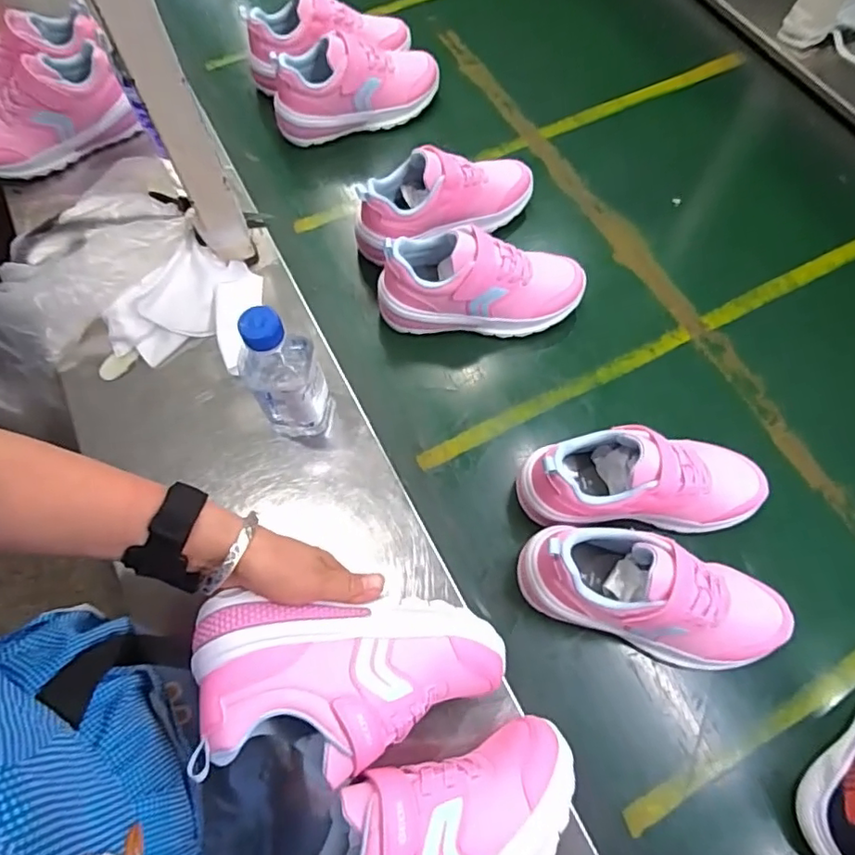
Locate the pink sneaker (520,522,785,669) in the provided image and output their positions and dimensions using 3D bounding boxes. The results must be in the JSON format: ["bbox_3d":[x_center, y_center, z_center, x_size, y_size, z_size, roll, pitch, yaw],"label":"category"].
[{"bbox_3d":[0.192,0.144,0.480,0.224,0.102,0.084,16,71,7],"label":"pink sneaker"}]

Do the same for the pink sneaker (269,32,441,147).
[{"bbox_3d":[-0.091,-0.439,0.744,0.218,0.107,0.079,-19,71,-6],"label":"pink sneaker"}]

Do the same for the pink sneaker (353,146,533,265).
[{"bbox_3d":[0.022,-0.265,0.665,0.222,0.105,0.075,-24,71,-7],"label":"pink sneaker"}]

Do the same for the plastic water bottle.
[{"bbox_3d":[-0.125,-0.044,0.502,0.057,0.159,0.060,-5,70,-1],"label":"plastic water bottle"}]

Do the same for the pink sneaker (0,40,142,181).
[{"bbox_3d":[-0.469,-0.382,0.697,0.202,0.083,0.087,-25,71,-8],"label":"pink sneaker"}]

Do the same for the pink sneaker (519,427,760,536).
[{"bbox_3d":[0.198,0.050,0.521,0.224,0.105,0.080,-1,70,0],"label":"pink sneaker"}]

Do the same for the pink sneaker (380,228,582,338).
[{"bbox_3d":[0.060,-0.153,0.619,0.223,0.104,0.080,-3,70,0],"label":"pink sneaker"}]

